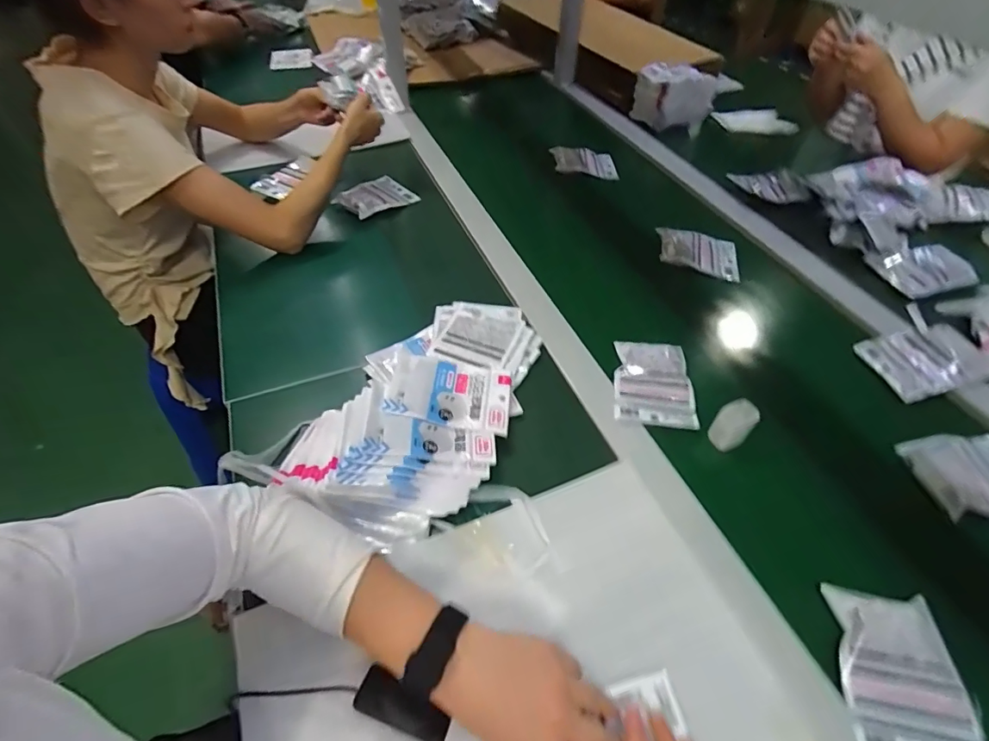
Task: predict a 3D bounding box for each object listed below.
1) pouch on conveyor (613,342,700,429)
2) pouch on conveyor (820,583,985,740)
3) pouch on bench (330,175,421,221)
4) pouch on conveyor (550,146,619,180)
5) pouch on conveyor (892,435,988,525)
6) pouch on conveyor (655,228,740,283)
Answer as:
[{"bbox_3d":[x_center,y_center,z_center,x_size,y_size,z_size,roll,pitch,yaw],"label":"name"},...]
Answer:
[{"bbox_3d":[0.201,0.016,0.615,0.096,0.017,0.125,7,49,4],"label":"pouch on conveyor"},{"bbox_3d":[0.343,0.258,0.408,0.097,0.014,0.131,10,49,7],"label":"pouch on conveyor"},{"bbox_3d":[-0.216,-0.314,0.880,0.086,0.019,0.127,42,51,19],"label":"pouch on bench"},{"bbox_3d":[0.189,-0.431,1.011,0.146,0.013,0.064,7,81,-17],"label":"pouch on conveyor"},{"bbox_3d":[0.536,0.120,0.544,0.151,0.025,0.099,4,52,-16],"label":"pouch on conveyor"},{"bbox_3d":[0.337,-0.195,0.809,0.130,0.014,0.082,11,66,0],"label":"pouch on conveyor"}]

